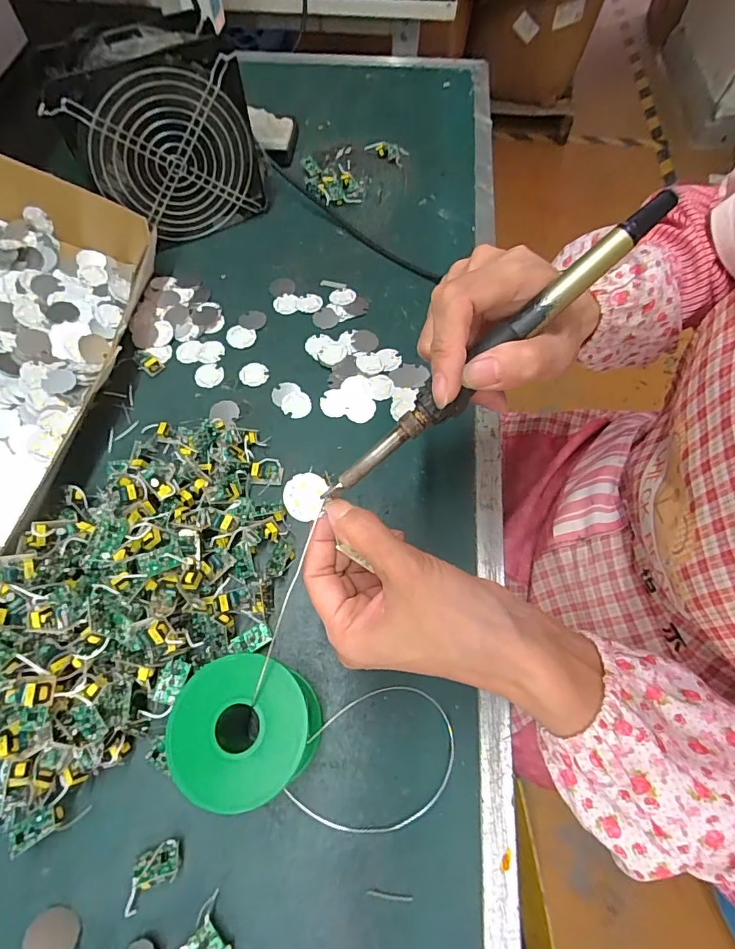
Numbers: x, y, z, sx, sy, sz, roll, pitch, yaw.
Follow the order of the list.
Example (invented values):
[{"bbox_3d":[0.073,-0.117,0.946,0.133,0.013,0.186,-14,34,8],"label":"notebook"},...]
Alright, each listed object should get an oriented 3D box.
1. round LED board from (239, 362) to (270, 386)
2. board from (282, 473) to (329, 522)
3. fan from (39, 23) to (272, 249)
[{"bbox_3d":[-0.099,-0.088,0.413,0.024,0.004,0.023,1,65,-1],"label":"round LED board"},{"bbox_3d":[-0.033,0.011,0.247,0.020,0.004,0.025,24,72,-12],"label":"board"},{"bbox_3d":[-0.178,-0.298,0.428,0.154,0.153,0.052,-26,68,-13],"label":"fan"}]

